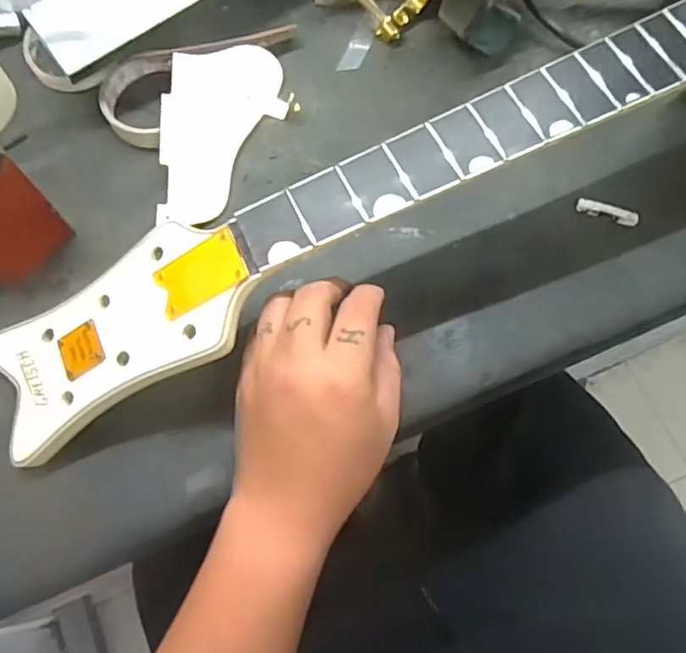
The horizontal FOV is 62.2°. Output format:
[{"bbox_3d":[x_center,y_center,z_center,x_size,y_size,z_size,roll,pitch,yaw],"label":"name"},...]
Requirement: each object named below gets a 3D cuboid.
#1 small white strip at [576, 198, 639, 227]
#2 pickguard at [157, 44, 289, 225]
[{"bbox_3d":[0.195,-0.084,0.419,0.044,0.006,0.011,21,105,10],"label":"small white strip"},{"bbox_3d":[-0.094,-0.151,0.446,0.092,0.005,0.149,1,79,-14],"label":"pickguard"}]

